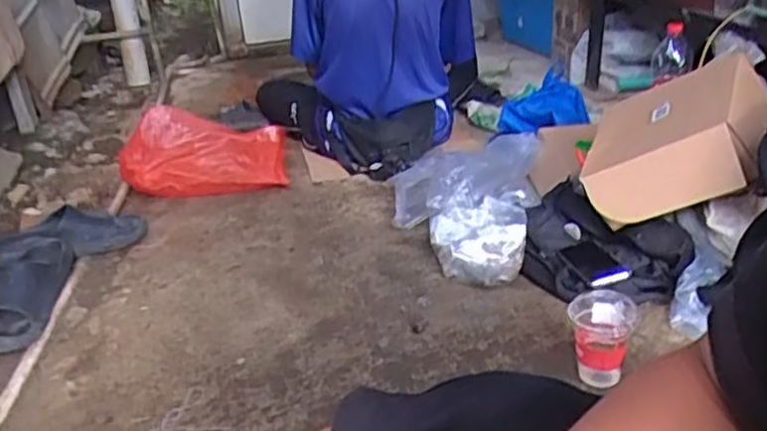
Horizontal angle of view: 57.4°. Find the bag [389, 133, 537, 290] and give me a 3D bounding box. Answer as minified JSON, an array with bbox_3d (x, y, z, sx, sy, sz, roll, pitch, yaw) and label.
[{"bbox_3d":[0.176,-0.038,1.529,0.318,0.104,0.557,2,26,11],"label":"bag"}]

